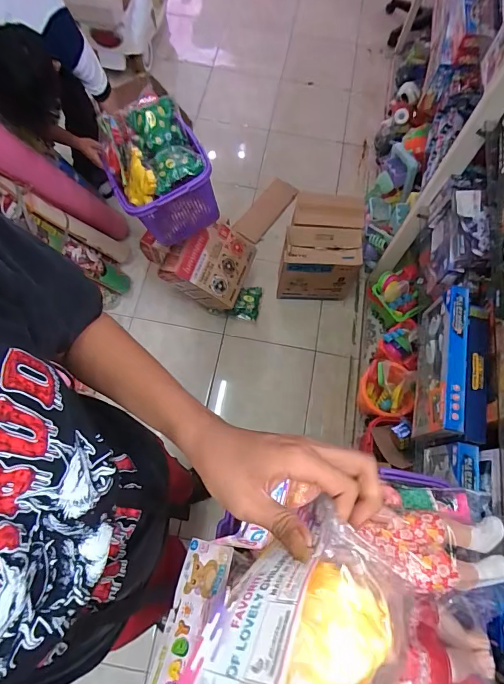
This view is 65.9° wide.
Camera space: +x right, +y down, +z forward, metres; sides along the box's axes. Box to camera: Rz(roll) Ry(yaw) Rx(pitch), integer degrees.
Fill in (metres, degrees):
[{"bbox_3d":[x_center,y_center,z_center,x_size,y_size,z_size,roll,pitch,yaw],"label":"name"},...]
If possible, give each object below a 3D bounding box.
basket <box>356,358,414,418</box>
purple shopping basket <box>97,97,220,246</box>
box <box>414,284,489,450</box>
[{"bbox_3d":[0.449,0.161,1.302,0.155,0.135,0.179,-5,70,-4],"label":"basket"},{"bbox_3d":[-0.295,-0.529,1.226,0.275,0.250,0.350,-21,72,-9],"label":"purple shopping basket"},{"bbox_3d":[0.475,0.069,0.944,0.099,0.187,0.351,11,70,2],"label":"box"}]

